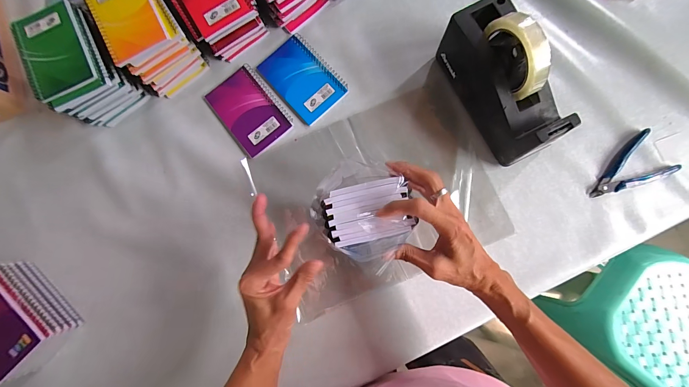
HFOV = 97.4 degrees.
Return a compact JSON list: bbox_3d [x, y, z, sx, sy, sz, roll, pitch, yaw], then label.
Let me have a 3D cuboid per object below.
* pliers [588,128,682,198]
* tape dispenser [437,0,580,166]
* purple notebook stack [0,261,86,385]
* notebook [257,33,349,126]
[{"bbox_3d":[0.393,-0.033,0.419,0.114,0.015,0.064,-32,82,-2],"label":"pliers"},{"bbox_3d":[0.208,-0.148,0.393,0.073,0.123,0.198,-25,82,-1],"label":"tape dispenser"},{"bbox_3d":[-0.451,0.172,0.415,0.100,0.065,0.131,-42,83,-3],"label":"purple notebook stack"},{"bbox_3d":[-0.066,-0.182,0.473,0.088,0.004,0.133,-41,83,-3],"label":"notebook"}]

